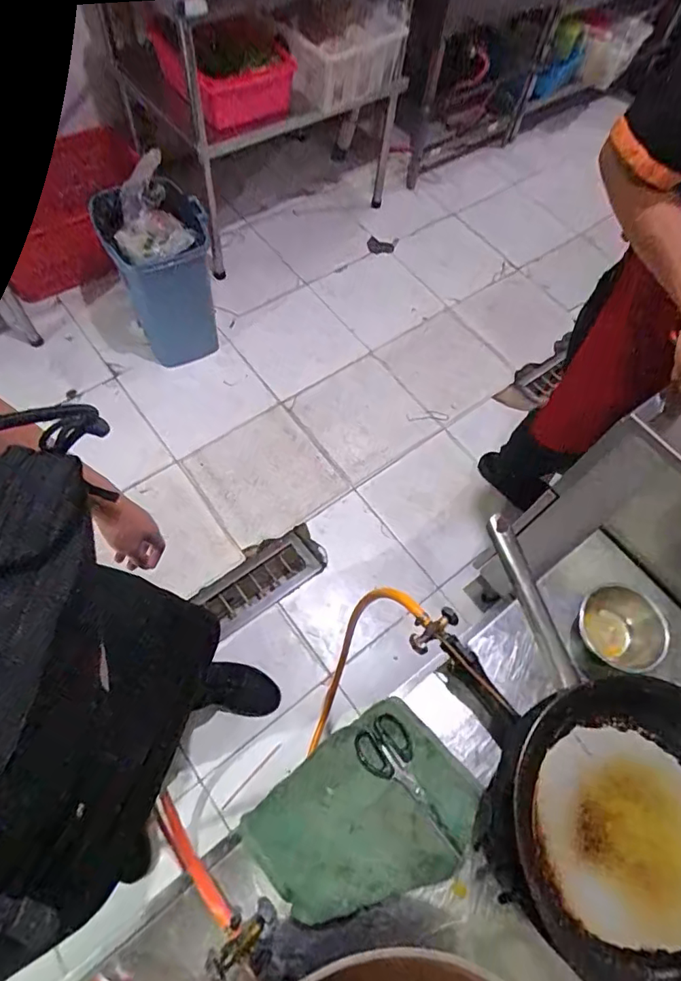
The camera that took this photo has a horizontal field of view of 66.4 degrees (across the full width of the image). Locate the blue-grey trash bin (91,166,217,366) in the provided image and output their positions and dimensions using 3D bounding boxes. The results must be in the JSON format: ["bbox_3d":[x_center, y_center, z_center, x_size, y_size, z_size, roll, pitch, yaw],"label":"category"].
[{"bbox_3d":[-0.566,-0.693,1.725,0.298,0.547,0.347,-18,67,-14],"label":"blue-grey trash bin"}]

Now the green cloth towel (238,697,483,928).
[{"bbox_3d":[0.036,0.439,0.703,0.276,0.032,0.218,-35,61,-24],"label":"green cloth towel"}]

